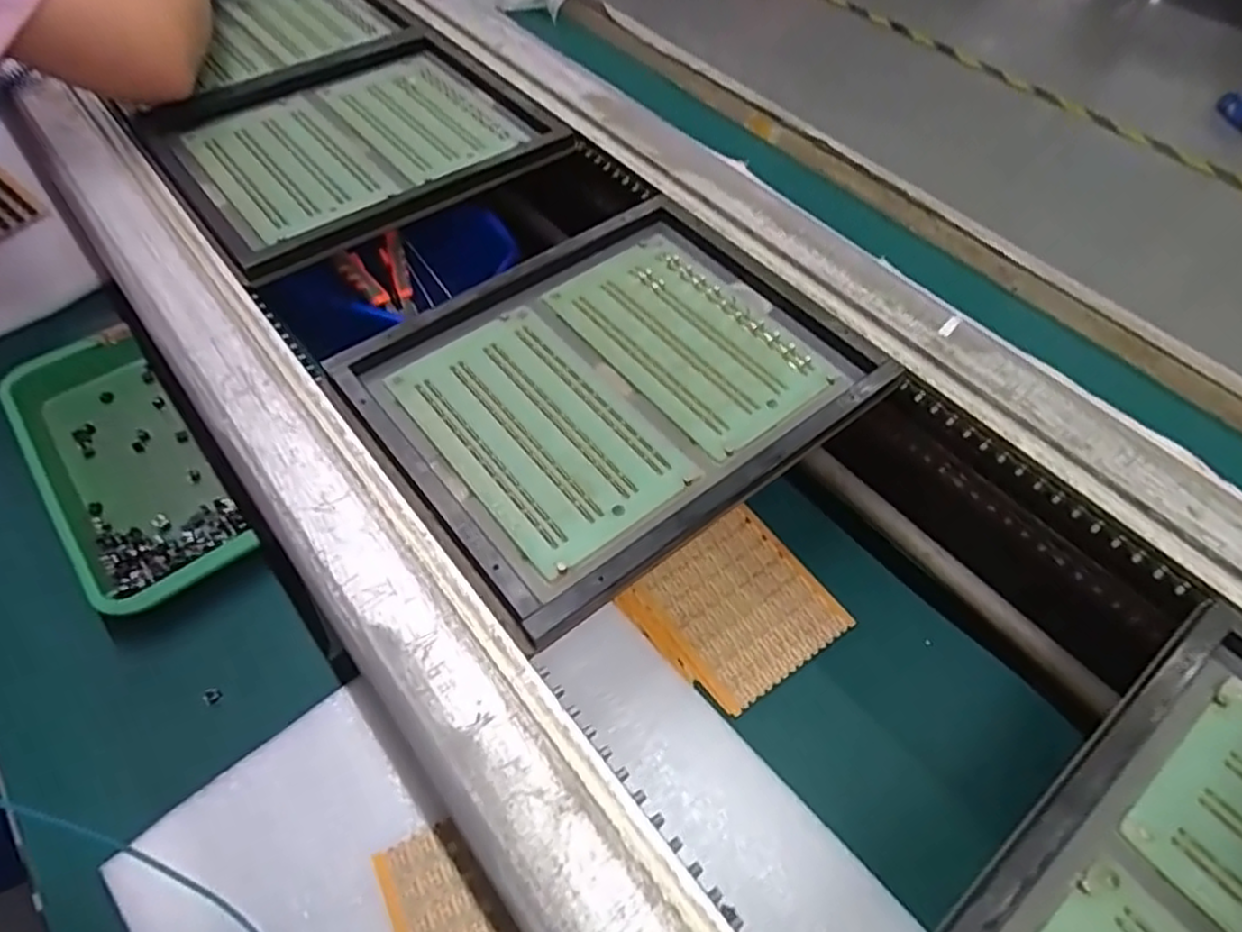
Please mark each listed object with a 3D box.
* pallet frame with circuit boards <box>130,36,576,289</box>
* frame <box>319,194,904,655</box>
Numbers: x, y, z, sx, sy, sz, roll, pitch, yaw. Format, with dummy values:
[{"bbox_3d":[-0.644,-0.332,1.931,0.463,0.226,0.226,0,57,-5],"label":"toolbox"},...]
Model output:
[{"bbox_3d":[-0.175,-0.213,0.465,0.214,0.017,0.182,-34,61,-22],"label":"pallet frame with circuit boards"},{"bbox_3d":[-0.003,-0.043,0.352,0.222,0.012,0.176,-34,62,-22],"label":"frame"}]

